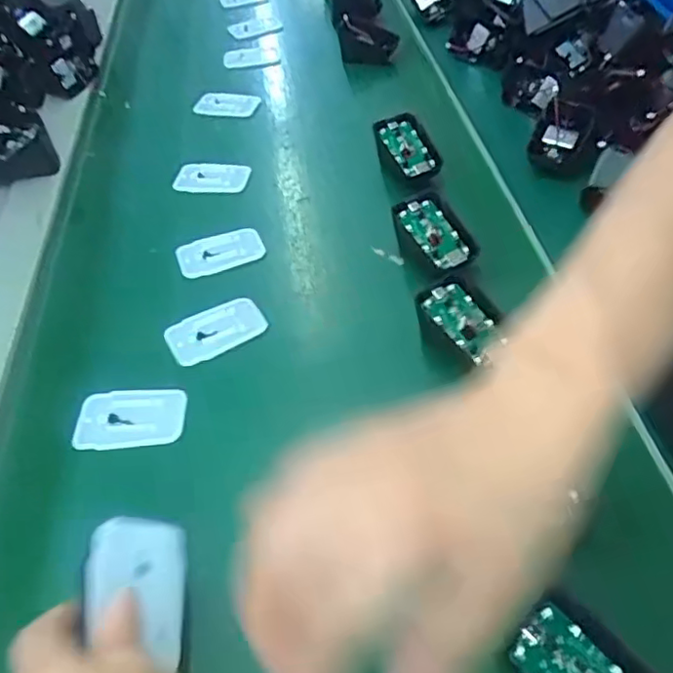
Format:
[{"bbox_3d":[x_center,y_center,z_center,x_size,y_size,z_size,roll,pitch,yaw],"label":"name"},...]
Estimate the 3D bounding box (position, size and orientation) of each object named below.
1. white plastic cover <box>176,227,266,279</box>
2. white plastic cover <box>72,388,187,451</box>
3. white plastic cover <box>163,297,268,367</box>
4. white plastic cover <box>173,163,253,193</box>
[{"bbox_3d":[-0.097,-0.072,0.509,0.069,0.006,0.042,-17,48,-12],"label":"white plastic cover"},{"bbox_3d":[-0.135,0.053,0.401,0.070,0.005,0.043,-5,47,-1],"label":"white plastic cover"},{"bbox_3d":[-0.088,-0.006,0.449,0.070,0.005,0.044,-25,50,-19],"label":"white plastic cover"},{"bbox_3d":[-0.118,-0.151,0.583,0.069,0.011,0.036,4,47,8],"label":"white plastic cover"}]

